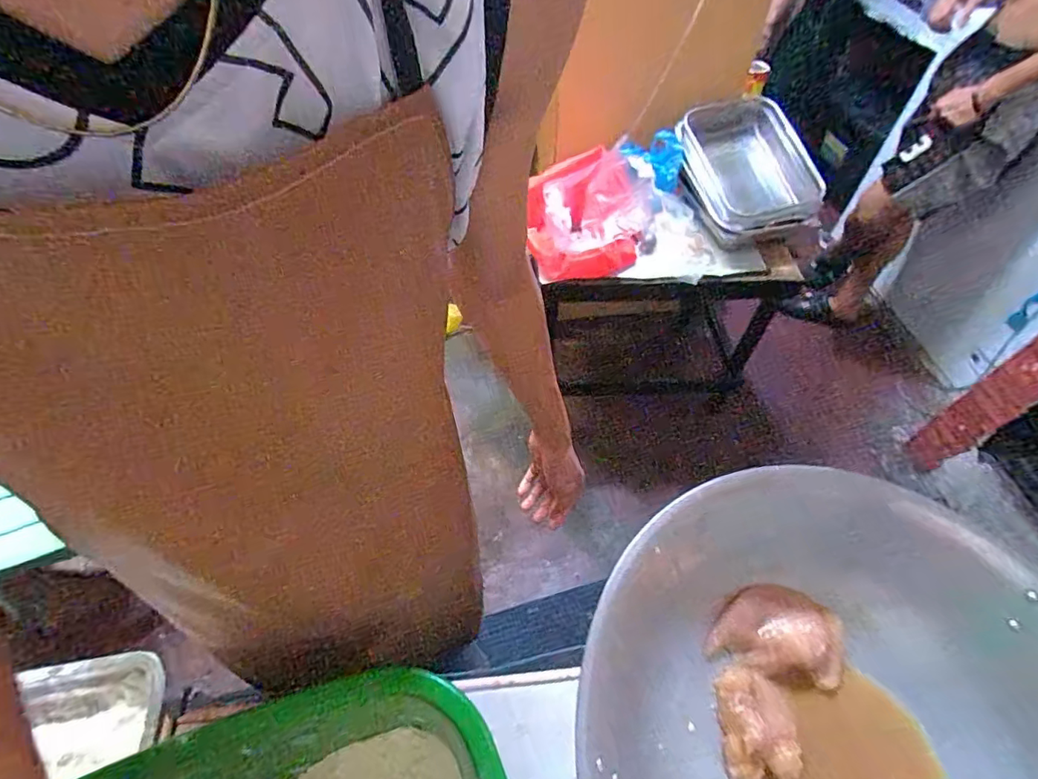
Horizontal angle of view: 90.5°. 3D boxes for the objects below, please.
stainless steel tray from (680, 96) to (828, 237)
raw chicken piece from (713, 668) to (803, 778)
[{"bbox_3d":[0.550,-0.553,1.249,0.259,0.053,0.380,-17,66,12],"label":"stainless steel tray"},{"bbox_3d":[0.204,0.288,0.439,0.063,0.018,0.083,2,54,0],"label":"raw chicken piece"}]

